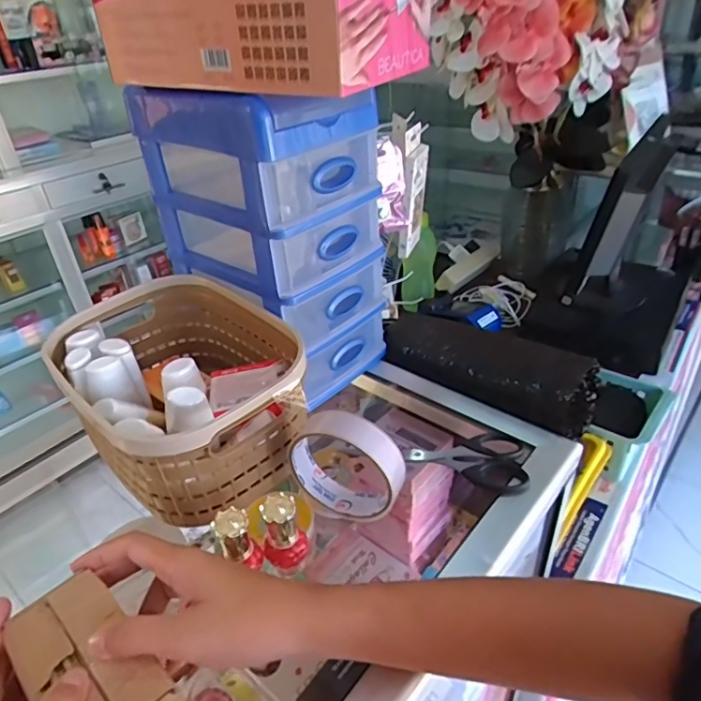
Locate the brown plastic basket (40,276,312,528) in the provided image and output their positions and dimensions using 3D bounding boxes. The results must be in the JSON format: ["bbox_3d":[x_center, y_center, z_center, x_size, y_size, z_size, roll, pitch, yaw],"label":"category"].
[{"bbox_3d":[-0.146,0.027,0.457,0.157,0.092,0.233,-31,41,-33],"label":"brown plastic basket"}]

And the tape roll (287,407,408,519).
[{"bbox_3d":[-0.004,0.083,0.388,0.085,0.083,0.023,11,36,22],"label":"tape roll"}]

